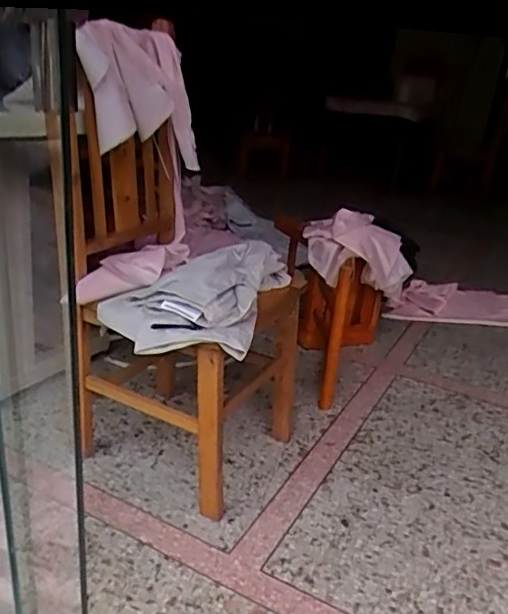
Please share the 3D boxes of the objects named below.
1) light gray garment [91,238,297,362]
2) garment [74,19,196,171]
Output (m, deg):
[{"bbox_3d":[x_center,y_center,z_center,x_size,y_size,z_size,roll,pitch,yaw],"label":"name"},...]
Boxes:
[{"bbox_3d":[-0.109,-0.042,1.169,0.297,0.120,0.367,12,24,15],"label":"light gray garment"},{"bbox_3d":[-0.238,-0.423,1.192,0.054,0.277,0.270,8,20,36],"label":"garment"}]

